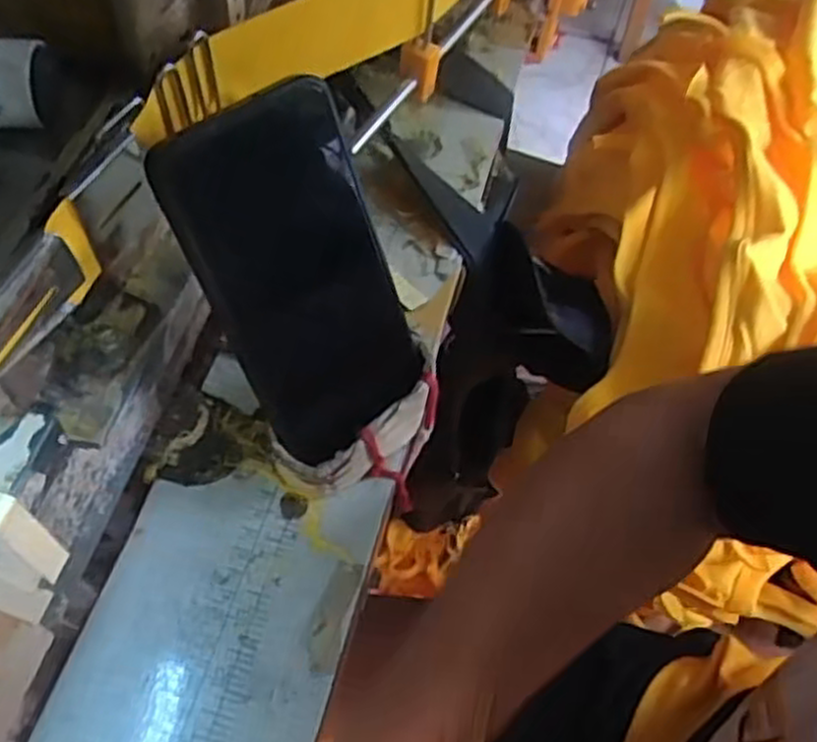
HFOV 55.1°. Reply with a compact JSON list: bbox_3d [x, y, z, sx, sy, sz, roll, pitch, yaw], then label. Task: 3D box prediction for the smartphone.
[{"bbox_3d":[-0.043,-0.041,0.332,0.084,0.147,0.017,-36,35,-24],"label":"smartphone"}]

